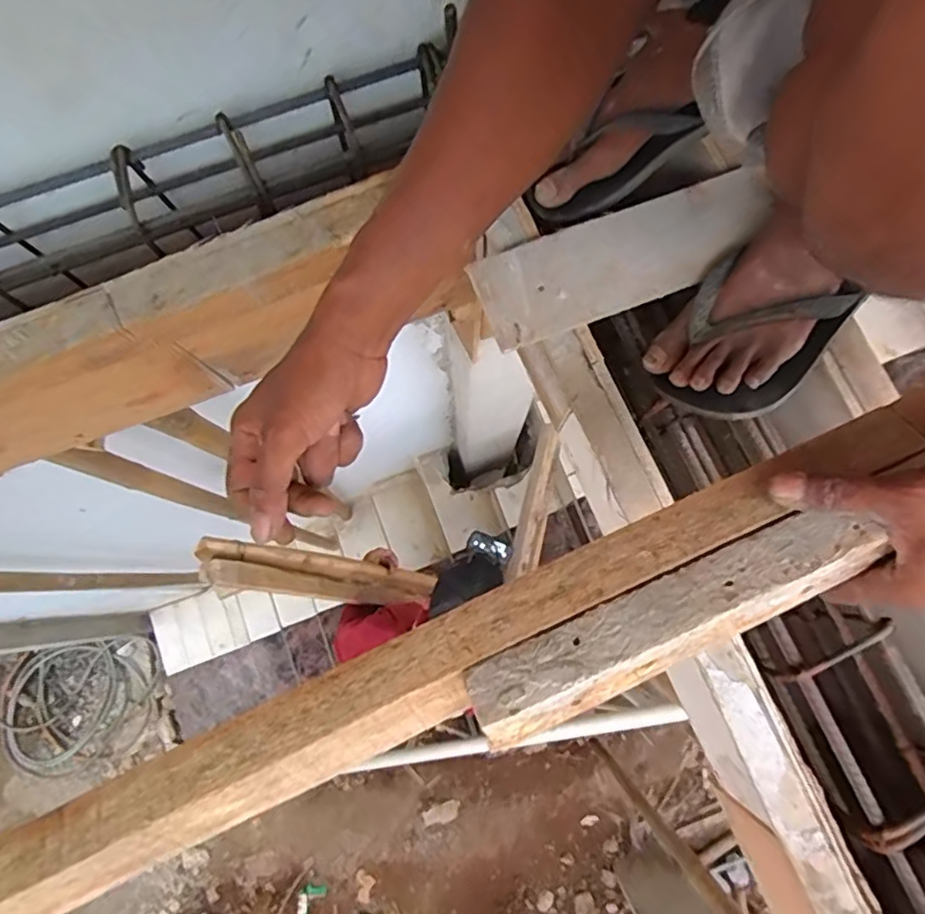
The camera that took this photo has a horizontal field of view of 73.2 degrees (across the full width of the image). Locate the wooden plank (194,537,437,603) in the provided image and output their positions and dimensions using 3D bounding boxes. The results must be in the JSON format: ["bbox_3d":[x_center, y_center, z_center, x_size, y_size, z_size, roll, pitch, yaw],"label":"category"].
[{"bbox_3d":[-0.356,0.323,1.698,0.073,0.777,0.117,-1,74,38],"label":"wooden plank"}]

